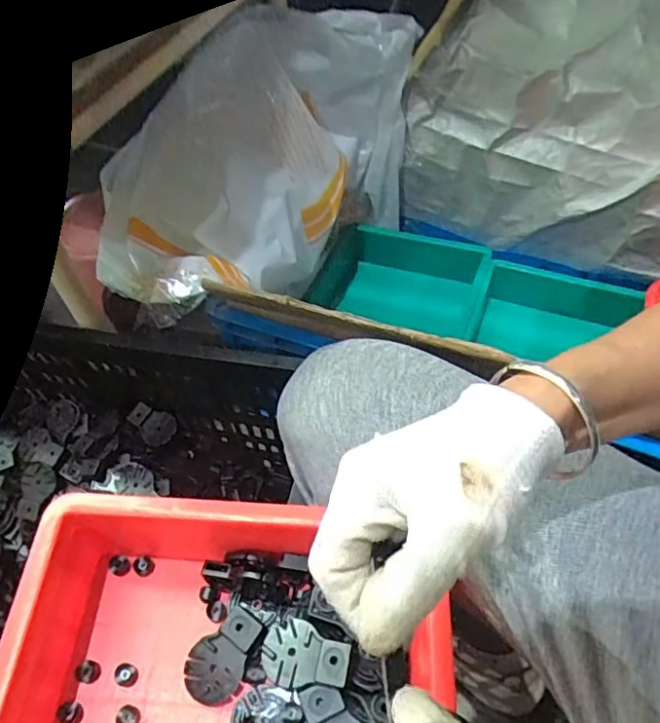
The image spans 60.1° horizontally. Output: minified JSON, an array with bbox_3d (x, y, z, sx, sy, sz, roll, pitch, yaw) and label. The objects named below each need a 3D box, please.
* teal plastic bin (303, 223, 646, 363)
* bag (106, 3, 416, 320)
[{"bbox_3d":[0.125,-0.143,1.020,0.298,0.103,0.139,10,55,12],"label":"teal plastic bin"},{"bbox_3d":[-0.080,-0.268,0.840,0.187,0.320,0.565,30,61,24],"label":"bag"}]

